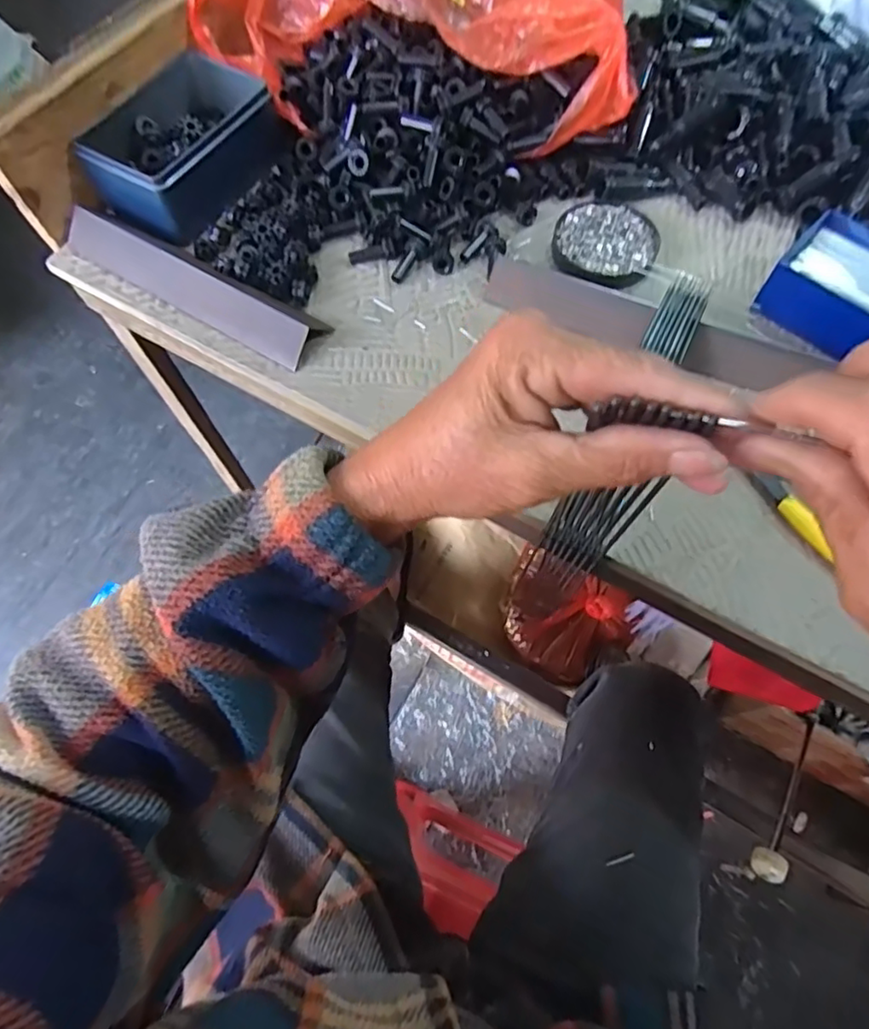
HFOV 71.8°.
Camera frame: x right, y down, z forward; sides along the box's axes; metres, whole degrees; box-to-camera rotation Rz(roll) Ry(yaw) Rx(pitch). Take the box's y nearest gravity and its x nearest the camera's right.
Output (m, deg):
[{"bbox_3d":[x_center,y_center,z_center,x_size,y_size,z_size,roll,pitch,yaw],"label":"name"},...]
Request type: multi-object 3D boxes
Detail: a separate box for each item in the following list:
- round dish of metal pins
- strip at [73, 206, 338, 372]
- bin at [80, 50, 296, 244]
[{"bbox_3d":[0.142,-0.226,0.496,0.081,0.010,0.082,-1,65,1],"label":"round dish of metal pins"},{"bbox_3d":[-0.194,-0.191,0.474,0.243,0.021,0.047,30,69,14],"label":"strip"},{"bbox_3d":[-0.209,-0.323,0.519,0.106,0.046,0.170,26,68,12],"label":"bin"}]

